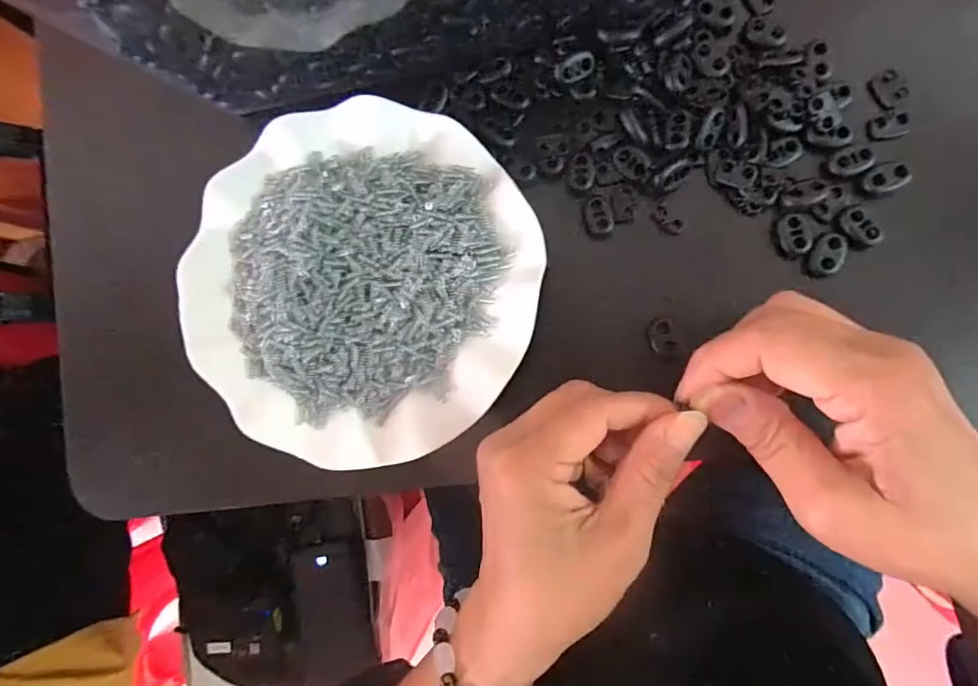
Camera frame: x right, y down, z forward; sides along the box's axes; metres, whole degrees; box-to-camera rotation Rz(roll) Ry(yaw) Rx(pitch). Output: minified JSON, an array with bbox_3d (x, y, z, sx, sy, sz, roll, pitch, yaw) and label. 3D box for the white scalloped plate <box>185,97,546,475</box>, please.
[{"bbox_3d":[-0.068,-0.031,0.267,0.176,0.029,0.175,0,87,7],"label":"white scalloped plate"}]

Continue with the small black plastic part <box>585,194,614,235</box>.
[{"bbox_3d":[0.056,-0.066,0.269,0.012,0.004,0.020,-16,86,7],"label":"small black plastic part"}]

